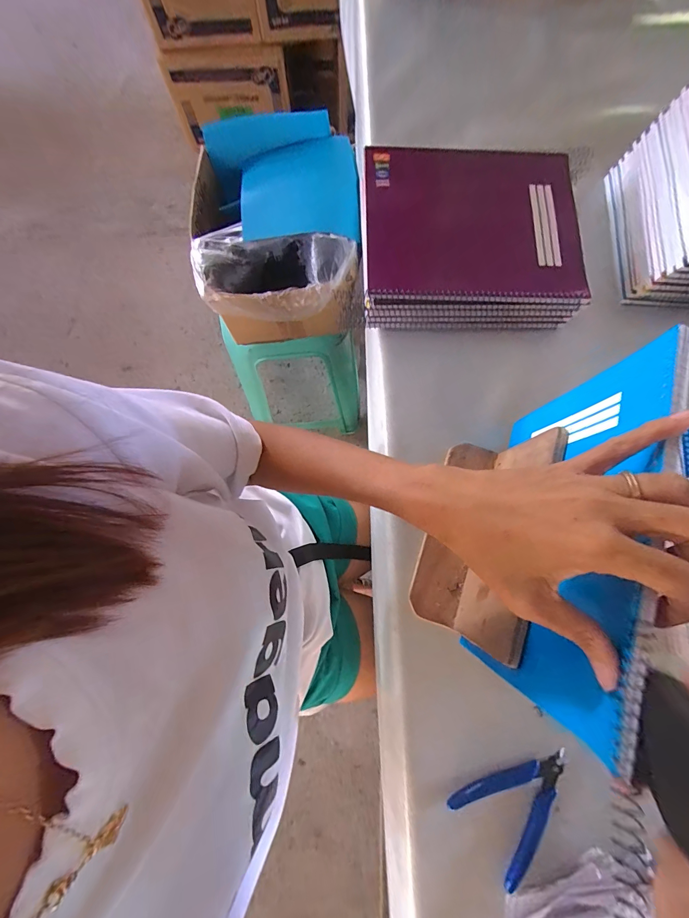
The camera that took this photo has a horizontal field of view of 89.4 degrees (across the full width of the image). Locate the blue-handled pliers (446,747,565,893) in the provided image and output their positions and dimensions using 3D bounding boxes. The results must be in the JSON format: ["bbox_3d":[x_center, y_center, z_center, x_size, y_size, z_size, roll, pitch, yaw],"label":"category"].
[{"bbox_3d":[0.169,0.345,0.333,0.121,0.010,0.081,-17,79,-5],"label":"blue-handled pliers"}]

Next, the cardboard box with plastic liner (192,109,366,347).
[{"bbox_3d":[-0.112,-0.392,0.639,0.258,0.197,0.313,-2,78,-2],"label":"cardboard box with plastic liner"}]

